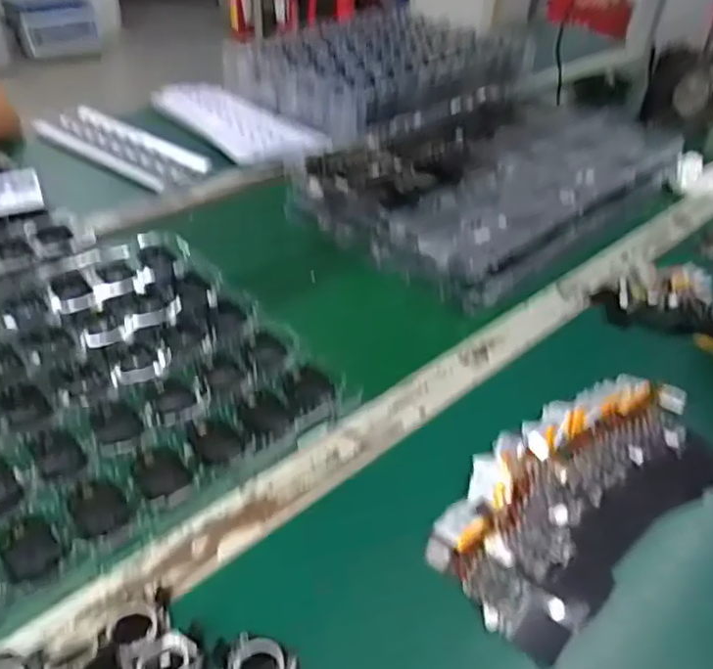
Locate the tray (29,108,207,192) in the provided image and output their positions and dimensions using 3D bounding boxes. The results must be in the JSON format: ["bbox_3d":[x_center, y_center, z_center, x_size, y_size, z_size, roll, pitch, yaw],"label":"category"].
[{"bbox_3d":[-0.332,-0.268,0.903,0.300,0.022,0.098,28,44,27],"label":"tray"}]

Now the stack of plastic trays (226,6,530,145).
[{"bbox_3d":[0.049,-0.499,1.157,0.514,0.070,0.357,-30,50,-35],"label":"stack of plastic trays"}]

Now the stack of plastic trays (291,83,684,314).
[{"bbox_3d":[0.189,-0.208,0.835,0.307,0.086,0.475,33,47,31],"label":"stack of plastic trays"}]

